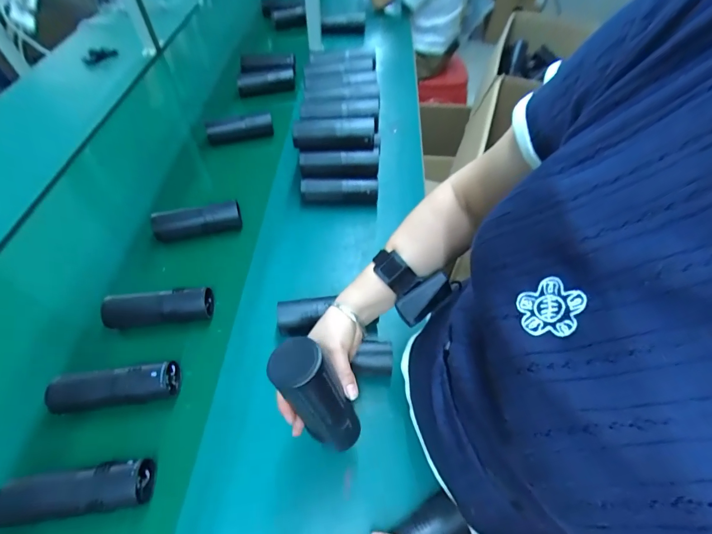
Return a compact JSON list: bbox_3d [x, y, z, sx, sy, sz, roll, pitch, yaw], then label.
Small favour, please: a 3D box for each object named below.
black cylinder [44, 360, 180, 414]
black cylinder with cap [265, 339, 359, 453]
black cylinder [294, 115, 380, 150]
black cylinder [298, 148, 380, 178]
[{"bbox_3d":[-0.356,0.176,0.521,0.175,0.046,0.049,-7,55,-7],"label":"black cylinder"},{"bbox_3d":[-0.038,0.142,0.376,0.046,0.163,0.050,-12,38,10],"label":"black cylinder with cap"},{"bbox_3d":[-0.041,-0.274,0.726,0.176,0.043,0.051,-1,54,-2],"label":"black cylinder"},{"bbox_3d":[-0.033,-0.213,0.737,0.163,0.044,0.042,-7,55,-6],"label":"black cylinder"}]

